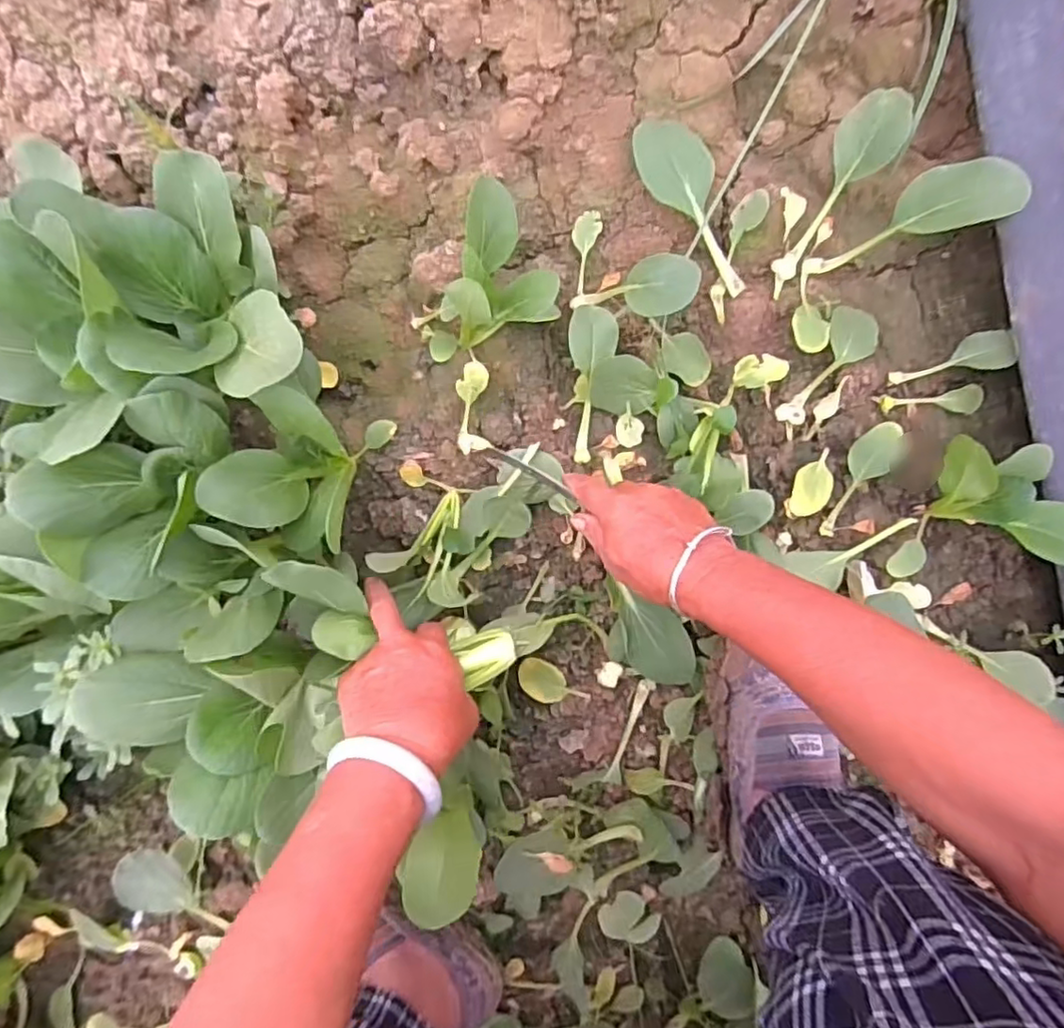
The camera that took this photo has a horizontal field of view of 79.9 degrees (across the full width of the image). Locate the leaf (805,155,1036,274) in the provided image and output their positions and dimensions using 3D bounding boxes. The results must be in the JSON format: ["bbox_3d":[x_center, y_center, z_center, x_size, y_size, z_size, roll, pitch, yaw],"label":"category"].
[{"bbox_3d":[0.269,-0.213,0.459,0.028,0.140,0.052,-17,94,-39],"label":"leaf"}]

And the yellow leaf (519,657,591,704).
[{"bbox_3d":[0.016,0.149,0.546,0.062,0.005,0.032,37,99,2],"label":"yellow leaf"}]

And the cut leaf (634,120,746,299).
[{"bbox_3d":[0.134,-0.249,0.506,0.048,0.015,0.147,-39,91,9],"label":"cut leaf"}]

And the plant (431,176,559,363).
[{"bbox_3d":[-0.034,-0.169,0.479,0.099,0.093,0.127,31,99,3],"label":"plant"}]

